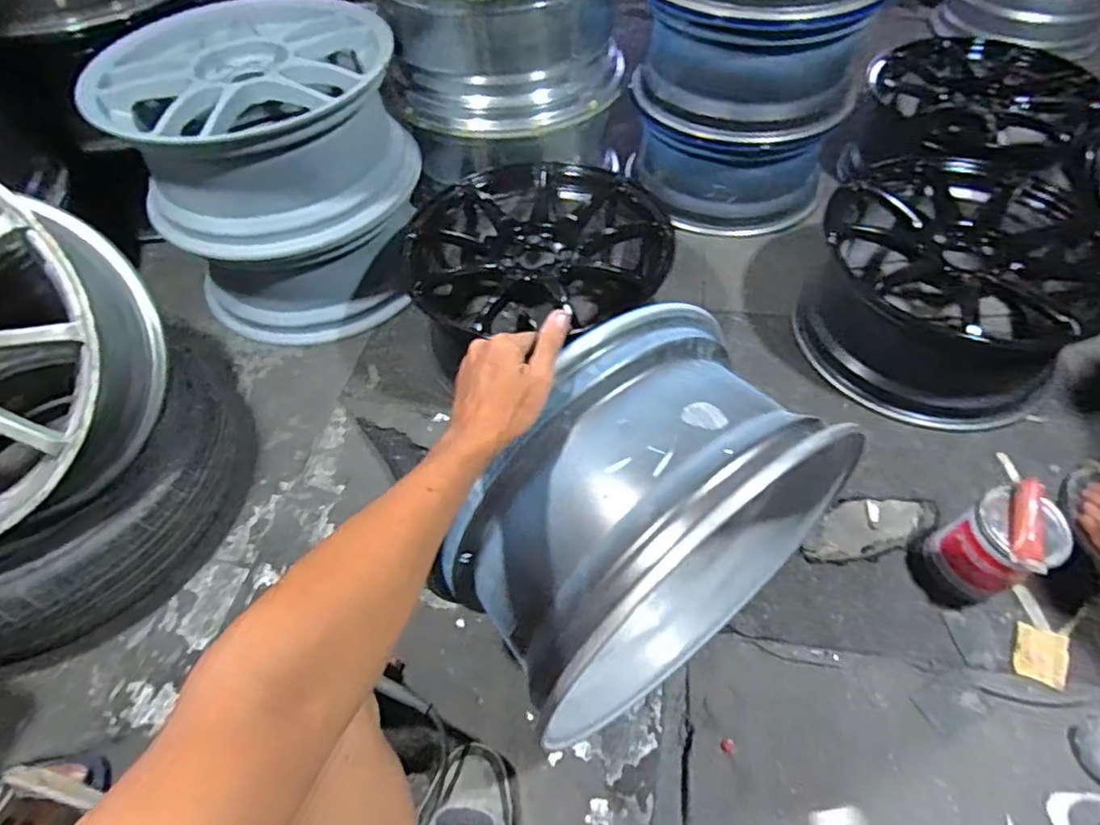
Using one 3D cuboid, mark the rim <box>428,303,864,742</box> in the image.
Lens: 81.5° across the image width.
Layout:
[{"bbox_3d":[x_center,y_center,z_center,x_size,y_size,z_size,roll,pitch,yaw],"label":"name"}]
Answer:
[{"bbox_3d":[0.103,0.123,0.685,0.390,0.424,0.211,-33,59,-19],"label":"rim"}]

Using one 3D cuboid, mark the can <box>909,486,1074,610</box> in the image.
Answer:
[{"bbox_3d":[0.561,0.174,0.819,0.117,0.141,0.108,-2,54,2],"label":"can"}]

